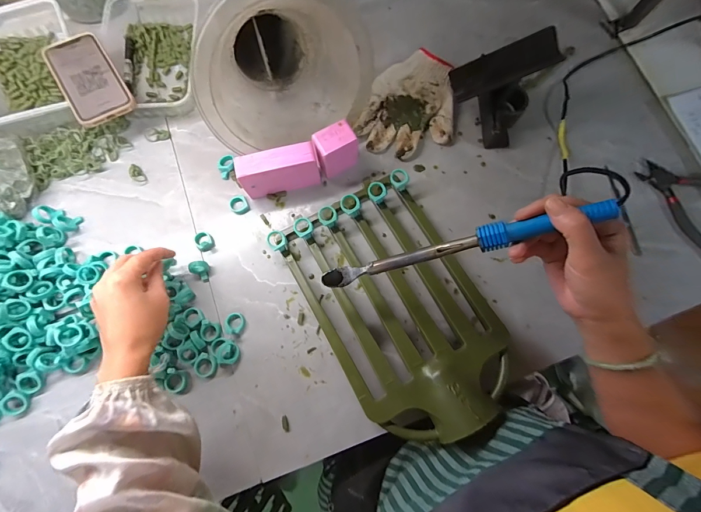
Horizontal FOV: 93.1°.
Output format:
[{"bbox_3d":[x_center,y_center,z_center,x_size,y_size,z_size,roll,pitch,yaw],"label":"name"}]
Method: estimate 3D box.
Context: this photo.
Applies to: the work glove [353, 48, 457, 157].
[{"bbox_3d":[0.098,-0.236,0.526,0.139,0.029,0.179,21,76,5],"label":"work glove"}]

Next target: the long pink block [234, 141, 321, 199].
[{"bbox_3d":[-0.100,-0.120,0.473,0.107,0.070,0.034,-14,76,-4],"label":"long pink block"}]

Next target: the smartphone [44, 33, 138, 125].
[{"bbox_3d":[-0.382,-0.263,0.482,0.079,0.014,0.160,-32,77,-8],"label":"smartphone"}]

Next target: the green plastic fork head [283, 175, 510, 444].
[{"bbox_3d":[0.055,0.055,0.428,0.209,0.066,0.330,-25,77,-7],"label":"green plastic fork head"}]

